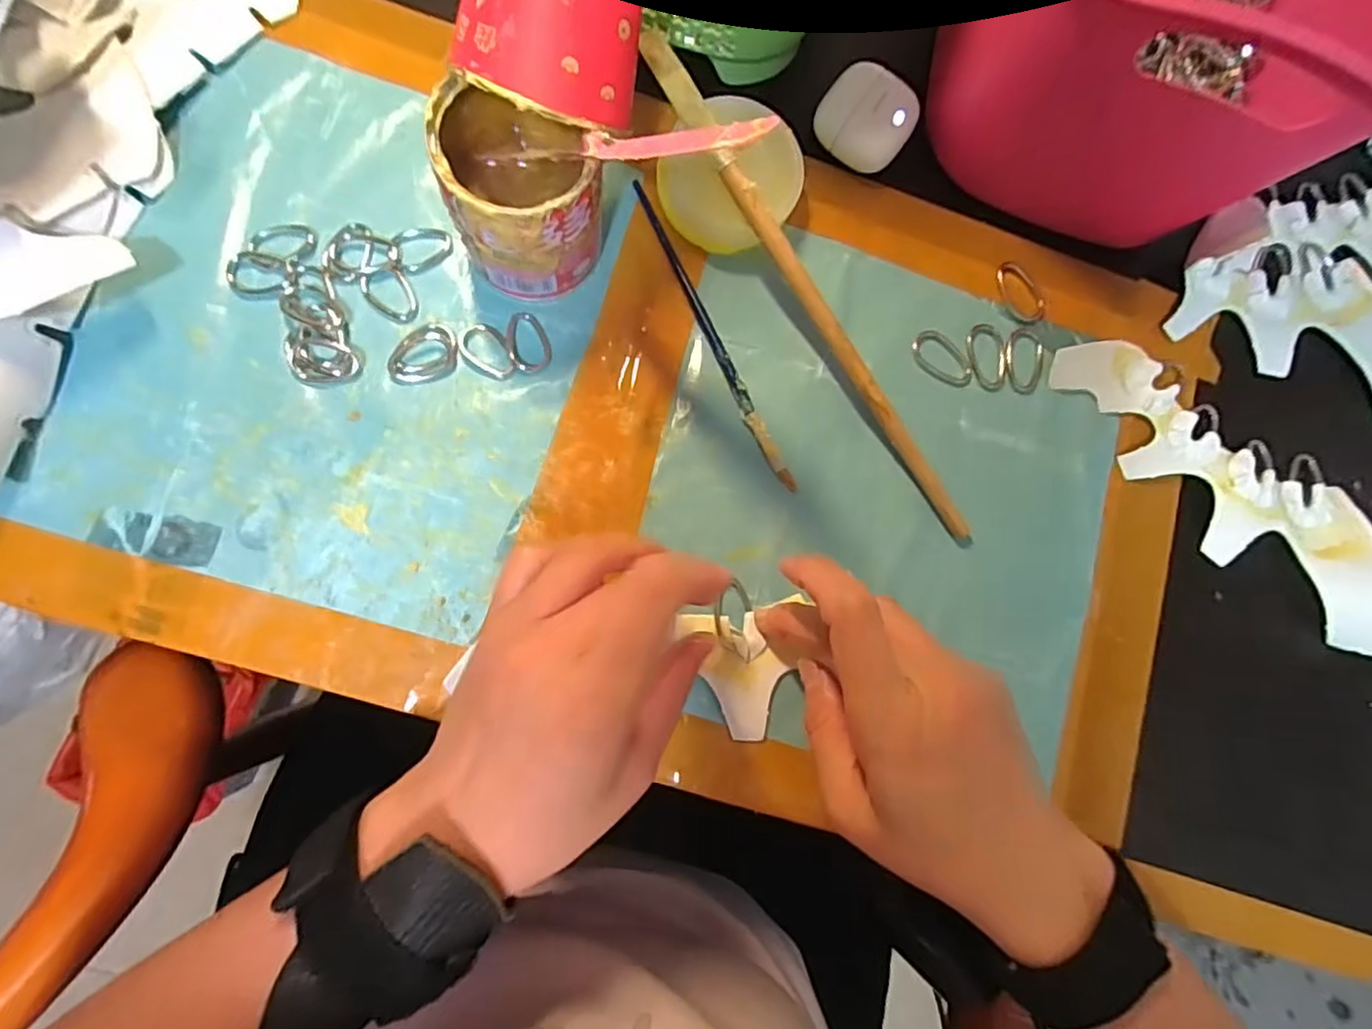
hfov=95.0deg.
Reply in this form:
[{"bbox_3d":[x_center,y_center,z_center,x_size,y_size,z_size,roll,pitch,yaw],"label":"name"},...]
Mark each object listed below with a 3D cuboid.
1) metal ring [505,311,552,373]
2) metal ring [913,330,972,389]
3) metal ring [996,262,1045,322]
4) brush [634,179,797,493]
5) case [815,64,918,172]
[{"bbox_3d":[-0.074,-0.081,0.294,0.019,0.004,0.029,-17,88,-9],"label":"metal ring"},{"bbox_3d":[0.132,-0.079,0.321,0.021,0.004,0.035,-45,92,-9],"label":"metal ring"},{"bbox_3d":[0.177,-0.118,0.333,0.021,0.004,0.035,-27,90,-9],"label":"metal ring"},{"bbox_3d":[0.013,-0.086,0.304,0.008,0.006,0.165,-27,90,-9],"label":"brush"},{"bbox_3d":[0.090,-0.199,0.317,0.046,0.023,0.043,30,82,-5],"label":"case"}]

